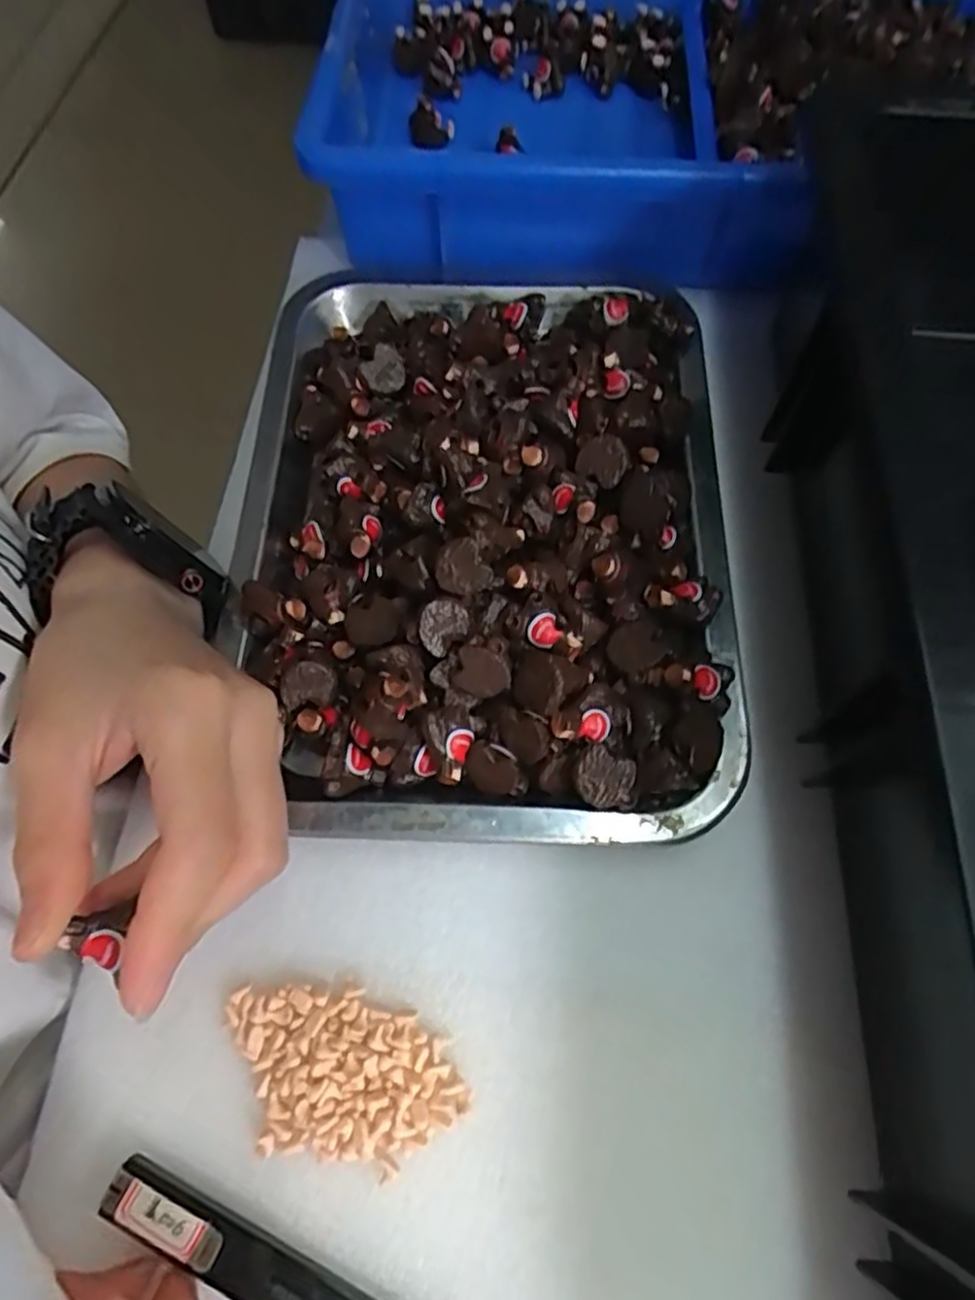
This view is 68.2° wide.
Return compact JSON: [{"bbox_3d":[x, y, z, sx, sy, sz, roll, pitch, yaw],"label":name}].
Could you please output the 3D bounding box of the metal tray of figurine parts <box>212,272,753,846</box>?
[{"bbox_3d":[-0.002,-0.052,0.277,0.182,0.043,0.241,0,65,2],"label":"metal tray of figurine parts"}]

